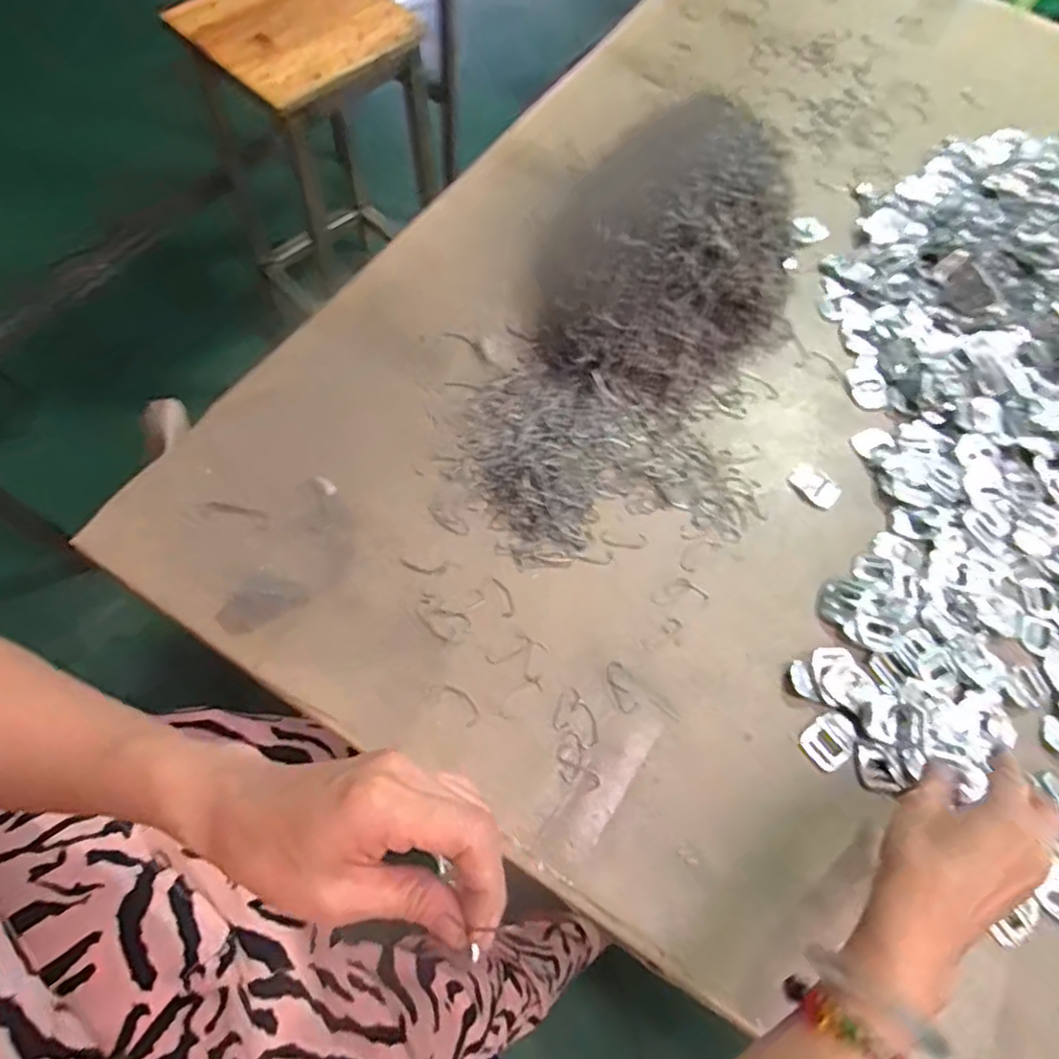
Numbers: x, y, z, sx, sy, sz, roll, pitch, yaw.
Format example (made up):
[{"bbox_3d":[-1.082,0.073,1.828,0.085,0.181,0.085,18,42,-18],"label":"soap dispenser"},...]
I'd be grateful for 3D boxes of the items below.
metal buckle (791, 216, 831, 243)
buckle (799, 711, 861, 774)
[{"bbox_3d":[0.282,-0.302,0.645,0.038,0.005,0.030,-3,65,-4],"label":"metal buckle"},{"bbox_3d":[0.207,0.145,0.441,0.039,0.005,0.030,-33,73,-18],"label":"buckle"}]

